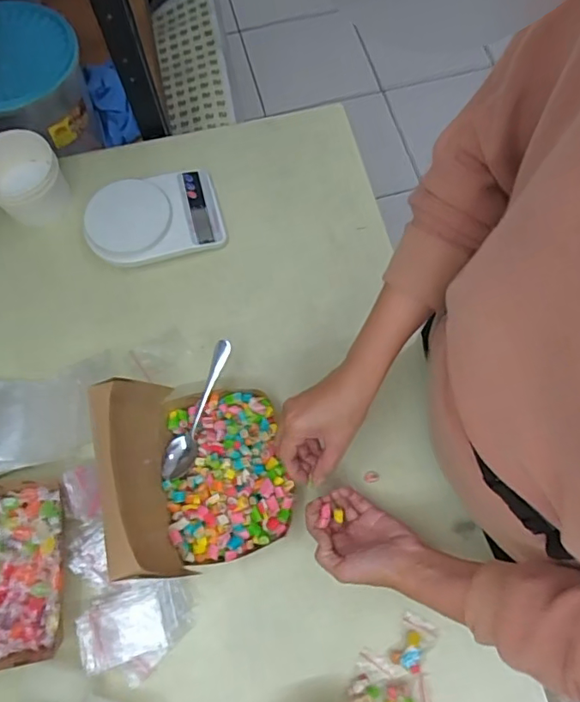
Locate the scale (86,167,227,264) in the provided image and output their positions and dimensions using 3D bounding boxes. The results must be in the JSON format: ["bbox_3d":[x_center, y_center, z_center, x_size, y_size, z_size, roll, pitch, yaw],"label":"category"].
[{"bbox_3d":[-0.186,-0.184,0.728,0.177,0.032,0.125,-16,72,-5],"label":"scale"}]

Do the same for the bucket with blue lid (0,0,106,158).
[{"bbox_3d":[-0.401,-0.385,0.789,0.203,0.161,0.190,0,71,0],"label":"bucket with blue lid"}]

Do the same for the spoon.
[{"bbox_3d":[-0.106,0.066,0.607,0.030,0.037,0.162,16,71,7],"label":"spoon"}]

